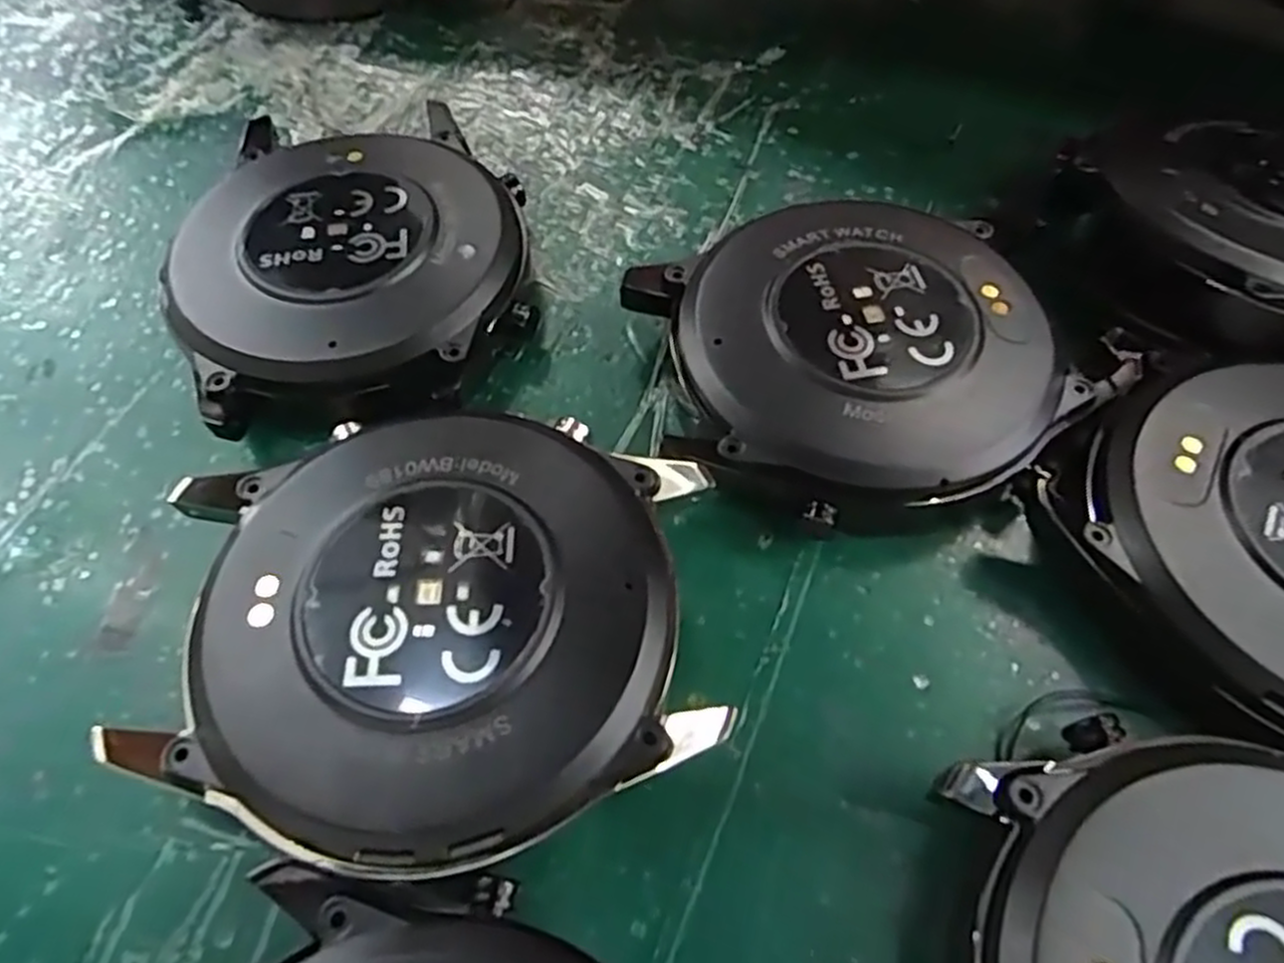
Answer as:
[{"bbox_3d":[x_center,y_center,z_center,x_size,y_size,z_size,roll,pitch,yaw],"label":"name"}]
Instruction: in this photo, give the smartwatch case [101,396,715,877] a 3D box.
[{"bbox_3d":[-0.020,0.014,0.074,0.049,0.011,0.042,2,59,2],"label":"smartwatch case"}]

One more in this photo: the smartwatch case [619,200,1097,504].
[{"bbox_3d":[0.024,-0.014,0.090,0.044,0.012,0.040,-16,60,-9],"label":"smartwatch case"}]

